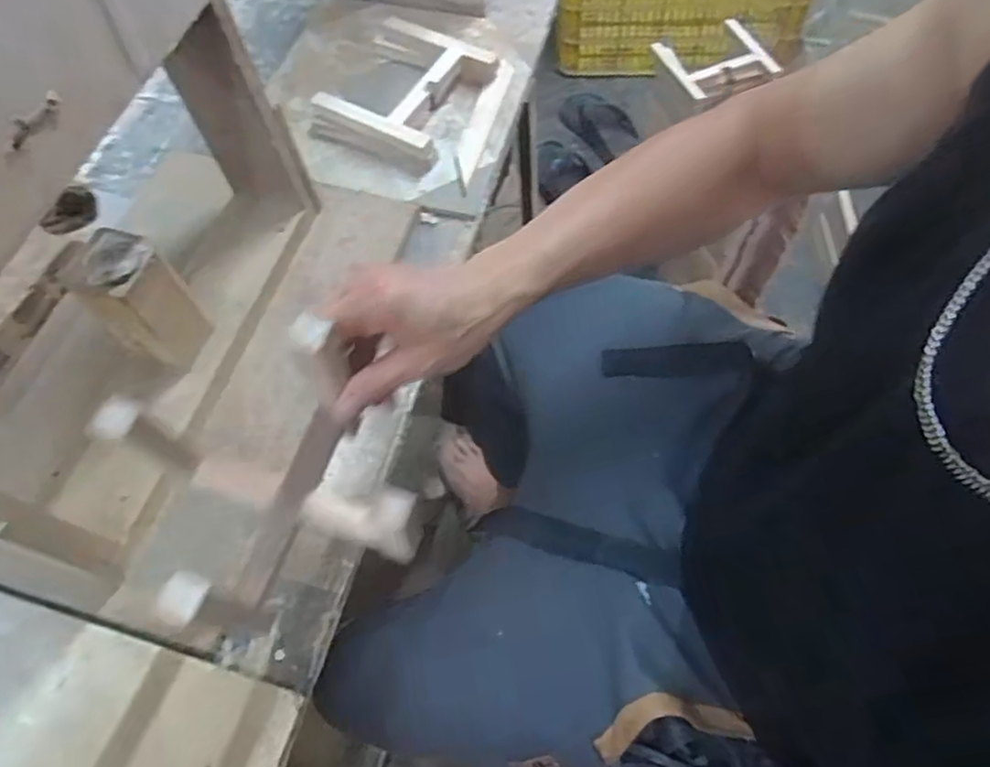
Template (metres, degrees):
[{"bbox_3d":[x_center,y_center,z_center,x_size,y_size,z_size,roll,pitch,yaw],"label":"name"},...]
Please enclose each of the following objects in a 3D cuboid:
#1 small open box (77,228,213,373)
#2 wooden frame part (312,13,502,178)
[{"bbox_3d":[-0.293,-0.068,0.565,0.058,0.112,0.062,19,64,13],"label":"small open box"},{"bbox_3d":[-0.097,-0.332,0.779,0.139,0.039,0.179,24,66,15],"label":"wooden frame part"}]

